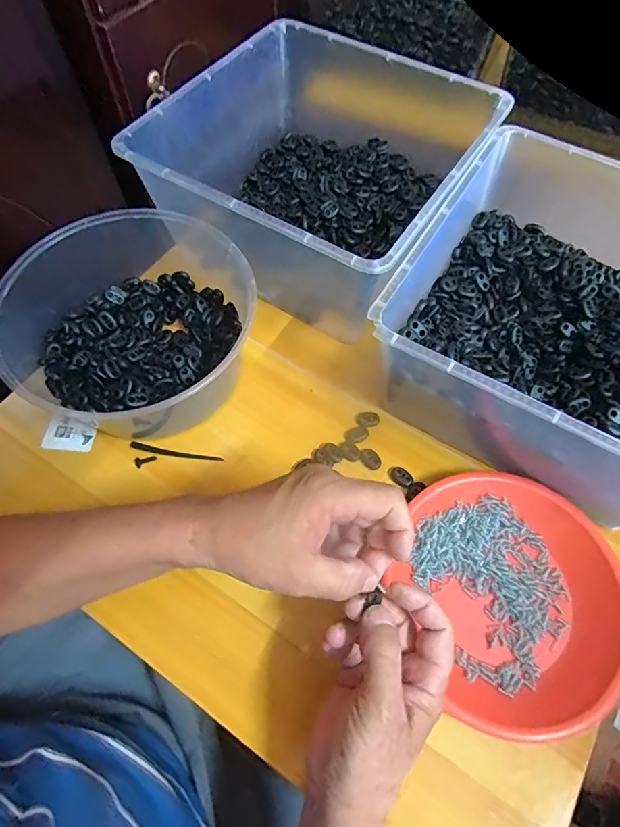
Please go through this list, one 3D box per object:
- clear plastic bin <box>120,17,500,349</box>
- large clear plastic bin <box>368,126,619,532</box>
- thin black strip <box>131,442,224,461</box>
[{"bbox_3d":[0.012,-0.257,0.511,0.299,0.139,0.298,32,67,14],"label":"clear plastic bin"},{"bbox_3d":[0.239,-0.074,0.425,0.296,0.142,0.293,30,66,13],"label":"large clear plastic bin"},{"bbox_3d":[-0.130,0.039,0.442,0.089,0.005,0.007,9,63,4],"label":"thin black strip"}]

